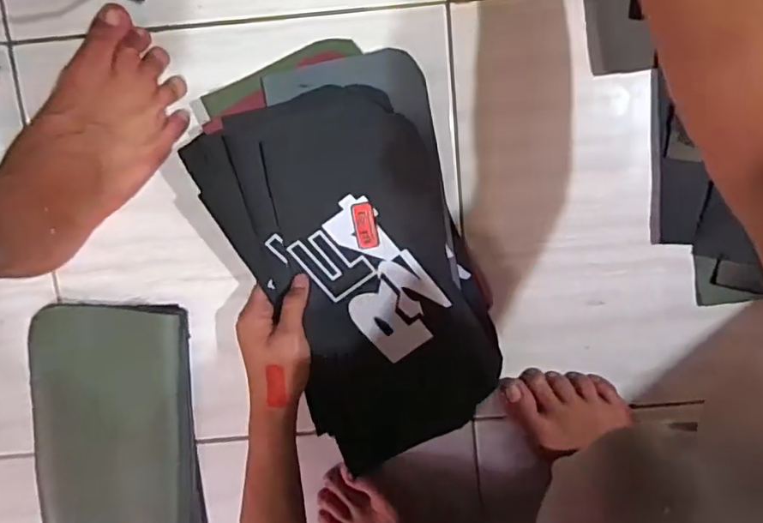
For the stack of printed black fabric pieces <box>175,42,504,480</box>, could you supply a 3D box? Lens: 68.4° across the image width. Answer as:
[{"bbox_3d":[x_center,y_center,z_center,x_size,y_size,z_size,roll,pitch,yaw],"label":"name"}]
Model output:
[{"bbox_3d":[-0.018,-0.001,0.517,0.213,0.043,0.377,-24,99,5],"label":"stack of printed black fabric pieces"}]

